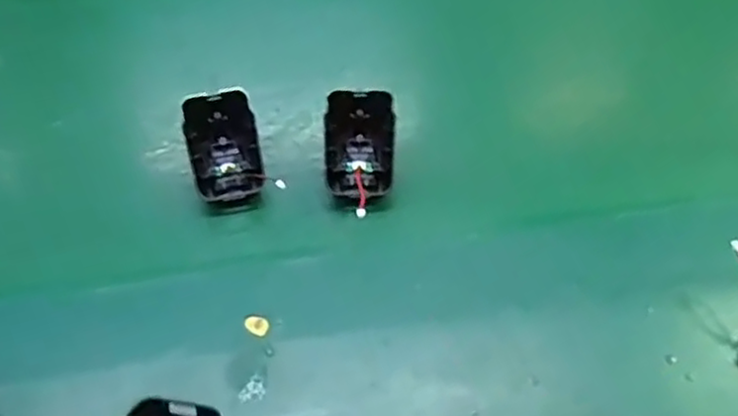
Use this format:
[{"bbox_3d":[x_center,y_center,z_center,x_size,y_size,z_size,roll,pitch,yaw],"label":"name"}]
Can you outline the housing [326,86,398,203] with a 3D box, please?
[{"bbox_3d":[-0.005,-0.039,0.437,0.043,0.040,0.059,2,53,-3],"label":"housing"}]

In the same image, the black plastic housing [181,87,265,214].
[{"bbox_3d":[-0.090,-0.036,0.433,0.043,0.038,0.063,-14,55,-14],"label":"black plastic housing"}]

